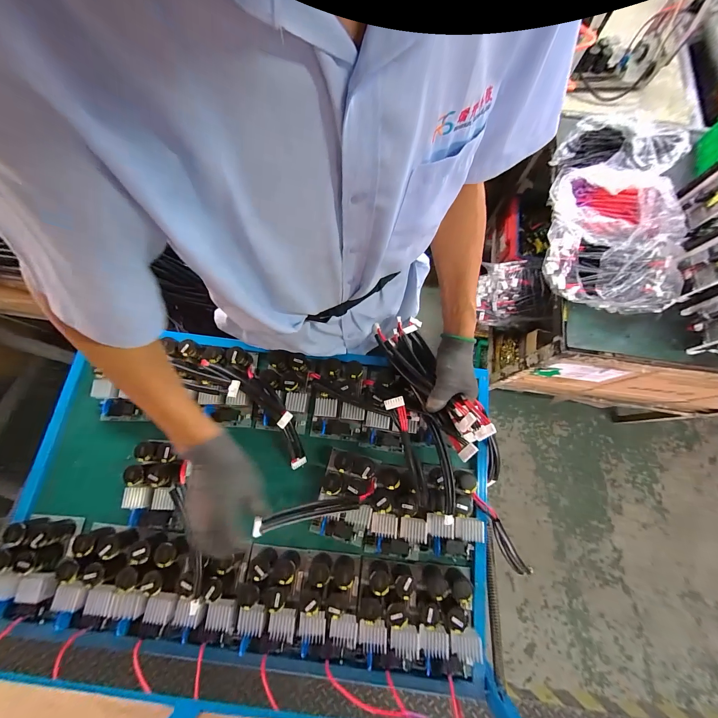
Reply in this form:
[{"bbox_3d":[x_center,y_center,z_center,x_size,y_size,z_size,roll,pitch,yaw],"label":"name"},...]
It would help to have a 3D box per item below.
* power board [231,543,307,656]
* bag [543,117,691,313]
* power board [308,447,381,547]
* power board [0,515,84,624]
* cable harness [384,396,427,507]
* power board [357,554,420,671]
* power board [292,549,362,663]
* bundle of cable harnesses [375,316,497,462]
[{"bbox_3d":[-0.152,0.401,0.508,0.100,0.057,0.142,8,75,1],"label":"power board"},{"bbox_3d":[0.675,-0.412,0.796,0.328,0.127,0.570,13,75,2],"label":"bag"},{"bbox_3d":[-0.024,0.250,0.554,0.096,0.060,0.152,14,75,3],"label":"power board"},{"bbox_3d":[-0.552,0.356,0.519,0.108,0.061,0.150,4,75,0],"label":"power board"},{"bbox_3d":[0.084,0.160,0.488,0.026,0.036,0.210,-19,105,-6],"label":"cable harness"},{"bbox_3d":[0.050,0.429,0.515,0.105,0.071,0.144,8,75,1],"label":"power board"},{"bbox_3d":[-0.051,0.420,0.517,0.100,0.061,0.147,4,75,0],"label":"power board"},{"bbox_3d":[0.131,0.026,0.543,0.101,0.057,0.307,-24,51,-7],"label":"bundle of cable harnesses"}]

